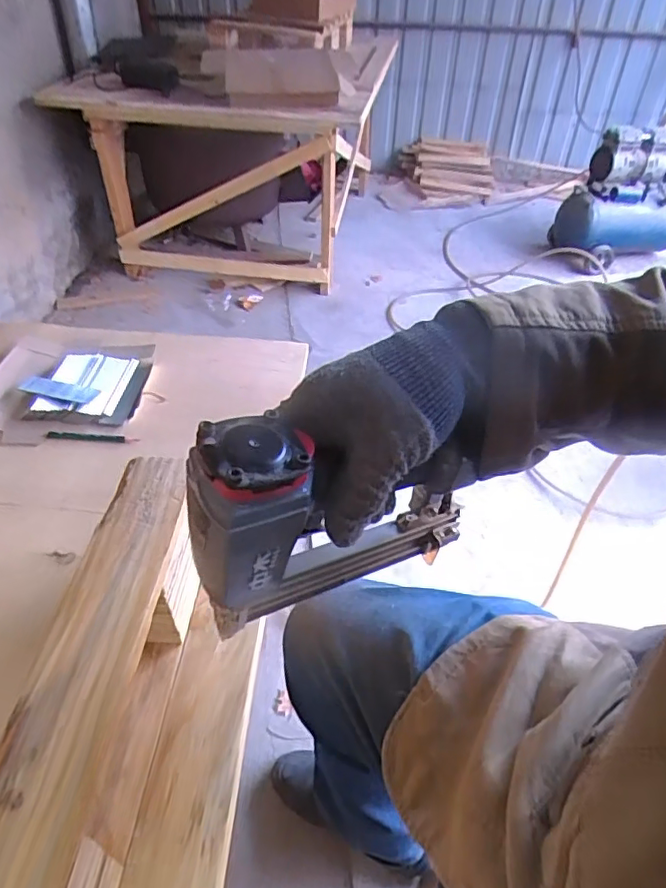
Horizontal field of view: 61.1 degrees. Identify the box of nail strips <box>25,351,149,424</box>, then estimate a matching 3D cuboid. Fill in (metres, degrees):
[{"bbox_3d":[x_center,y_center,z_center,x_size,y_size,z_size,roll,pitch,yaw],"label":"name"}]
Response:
[{"bbox_3d":[-0.306,-0.077,0.713,0.116,0.026,0.127,2,44,0],"label":"box of nail strips"}]

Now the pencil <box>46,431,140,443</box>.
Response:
[{"bbox_3d":[-0.284,-0.008,0.667,0.106,0.008,0.010,1,44,-1],"label":"pencil"}]

